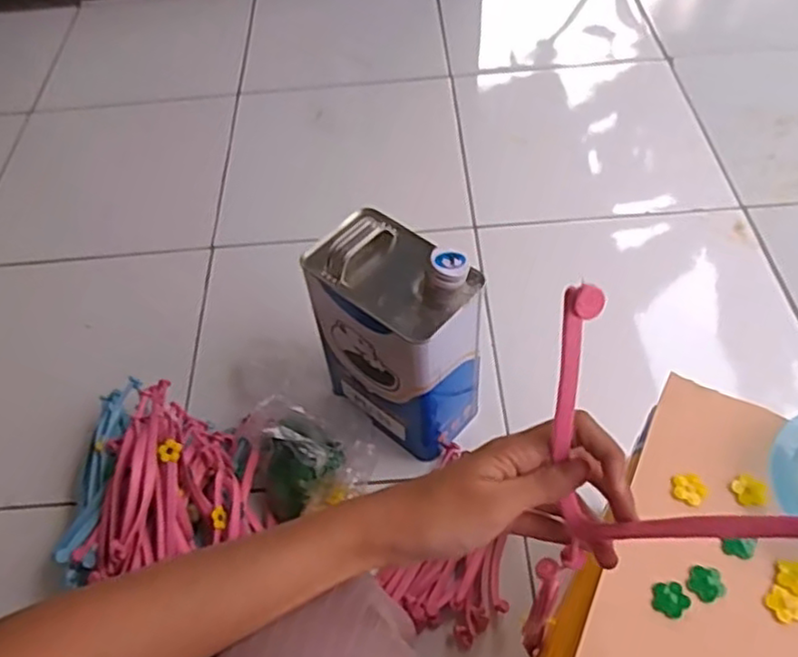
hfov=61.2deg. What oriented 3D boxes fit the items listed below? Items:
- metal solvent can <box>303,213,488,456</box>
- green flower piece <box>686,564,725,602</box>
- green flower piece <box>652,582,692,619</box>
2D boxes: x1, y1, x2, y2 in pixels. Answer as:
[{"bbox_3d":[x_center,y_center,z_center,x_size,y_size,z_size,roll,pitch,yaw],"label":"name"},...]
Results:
[{"bbox_3d":[-0.005,0.000,0.724,0.113,0.225,0.161,-39,60,-22],"label":"metal solvent can"},{"bbox_3d":[0.208,0.172,0.458,0.024,0.004,0.023,-2,53,3],"label":"green flower piece"},{"bbox_3d":[0.183,0.182,0.453,0.024,0.004,0.022,-2,53,3],"label":"green flower piece"}]

